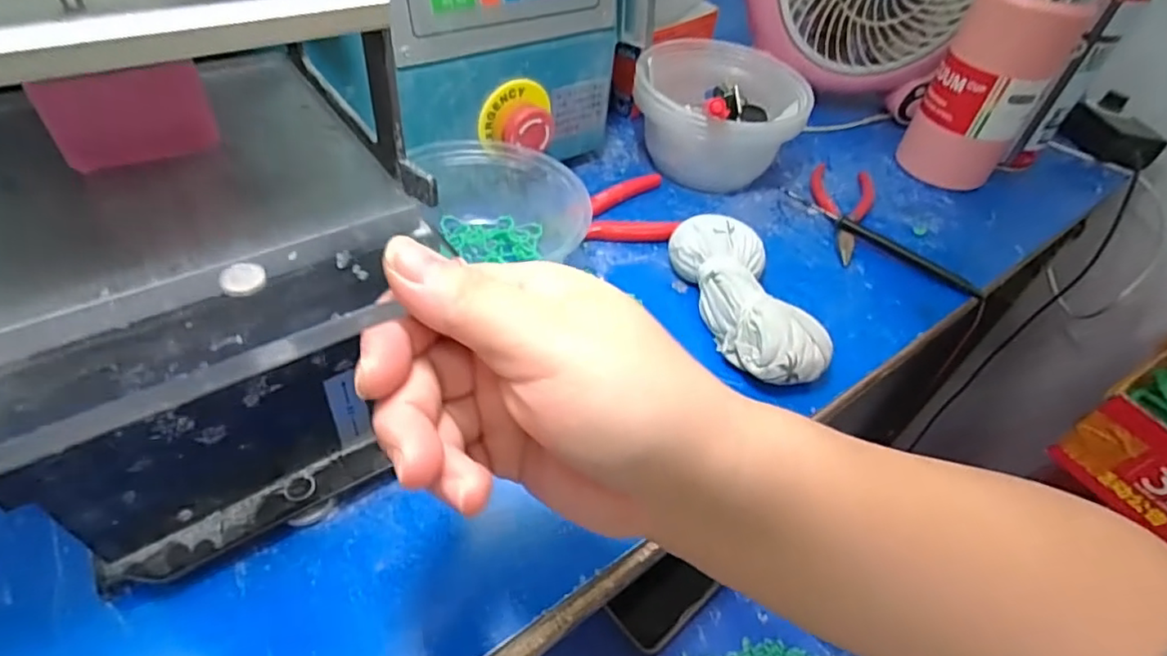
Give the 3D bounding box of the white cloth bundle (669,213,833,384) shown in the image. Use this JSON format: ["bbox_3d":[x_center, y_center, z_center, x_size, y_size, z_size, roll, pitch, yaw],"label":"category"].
[{"bbox_3d":[0.100,-0.018,0.378,0.053,0.042,0.127,-8,49,-14],"label":"white cloth bundle"}]

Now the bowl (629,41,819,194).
[{"bbox_3d":[0.109,-0.175,0.499,0.131,0.081,0.116,14,46,5],"label":"bowl"}]

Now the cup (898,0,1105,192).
[{"bbox_3d":[0.334,-0.212,0.477,0.080,0.202,0.071,33,51,22],"label":"cup"}]

